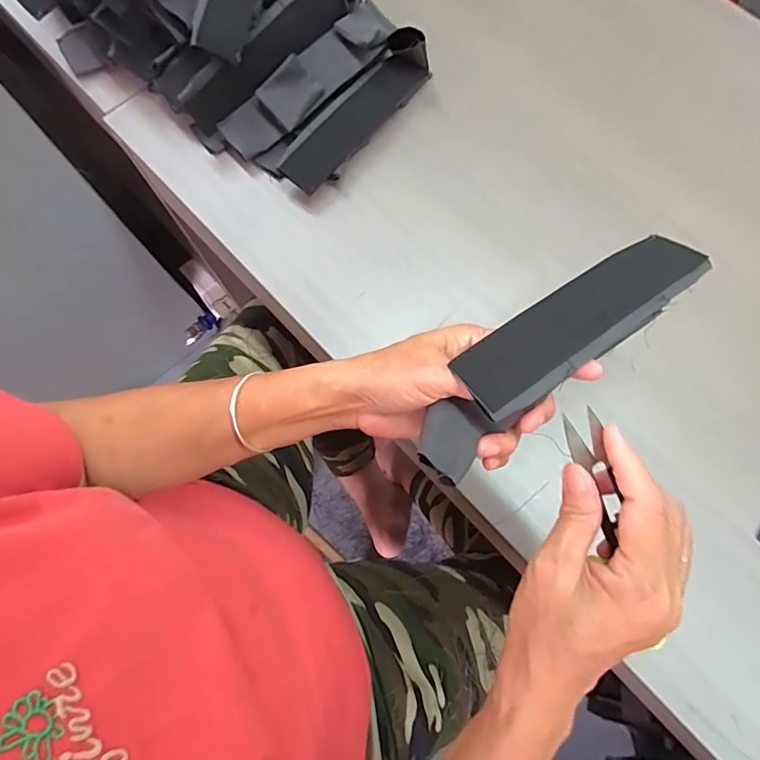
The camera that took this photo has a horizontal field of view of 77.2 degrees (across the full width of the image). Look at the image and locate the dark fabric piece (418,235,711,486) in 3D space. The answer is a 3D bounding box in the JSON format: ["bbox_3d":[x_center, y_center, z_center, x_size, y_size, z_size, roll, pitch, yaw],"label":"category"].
[{"bbox_3d":[0.109,-0.026,0.282,0.219,0.024,0.049,-36,79,-12],"label":"dark fabric piece"}]

